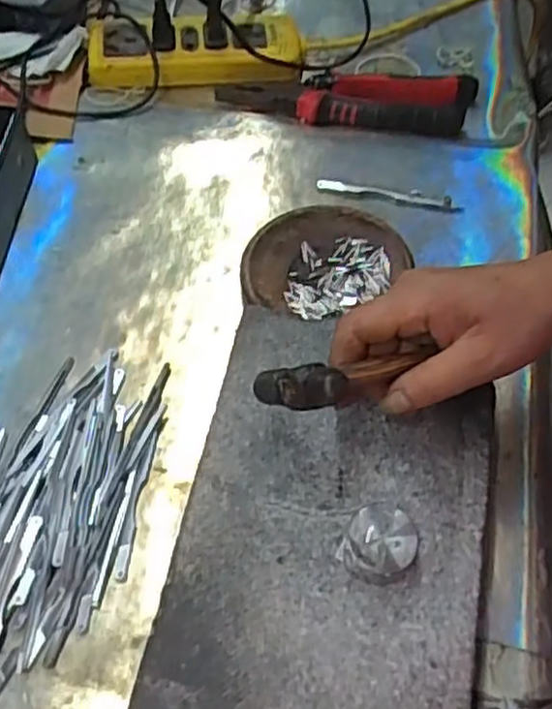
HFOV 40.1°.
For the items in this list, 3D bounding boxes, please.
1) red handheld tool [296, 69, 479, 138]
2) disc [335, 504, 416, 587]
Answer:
[{"bbox_3d":[0.096,-0.218,0.649,0.148,0.026,0.069,4,60,1],"label":"red handheld tool"},{"bbox_3d":[0.051,0.092,0.368,0.033,0.029,0.037,20,61,10],"label":"disc"}]

